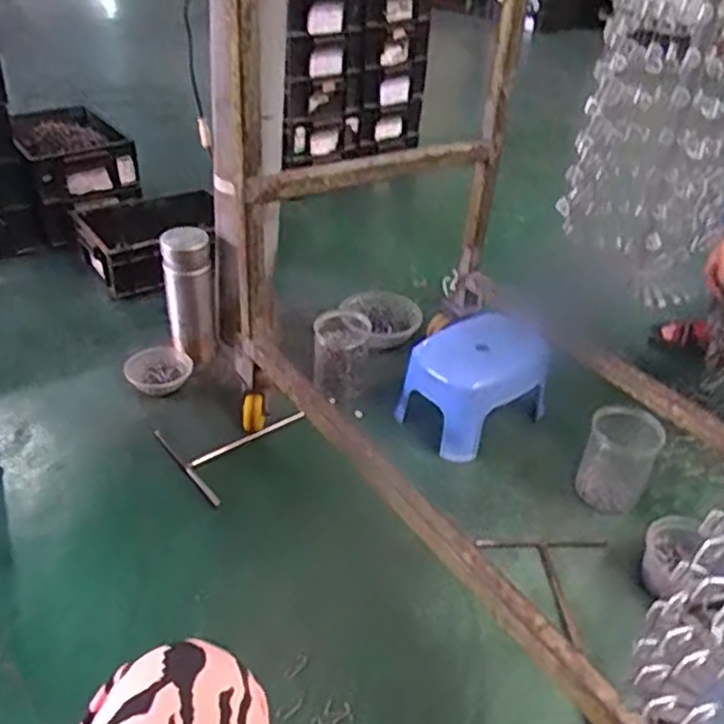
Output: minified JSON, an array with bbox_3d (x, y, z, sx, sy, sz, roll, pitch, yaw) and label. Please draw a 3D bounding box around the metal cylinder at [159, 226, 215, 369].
[{"bbox_3d":[-0.306,-0.111,1.227,0.082,0.231,0.088,-4,36,-13],"label":"metal cylinder"}]

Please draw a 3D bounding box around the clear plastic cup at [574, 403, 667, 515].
[{"bbox_3d":[0.389,0.144,1.050,0.099,0.149,0.112,20,38,20],"label":"clear plastic cup"}]

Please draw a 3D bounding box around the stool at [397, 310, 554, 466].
[{"bbox_3d":[0.193,0.037,1.183,0.233,0.154,0.171,-20,42,-31],"label":"stool"}]

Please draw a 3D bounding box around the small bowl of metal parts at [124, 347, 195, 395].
[{"bbox_3d":[-0.359,0.015,1.218,0.116,0.040,0.091,-14,40,-25],"label":"small bowl of metal parts"}]

